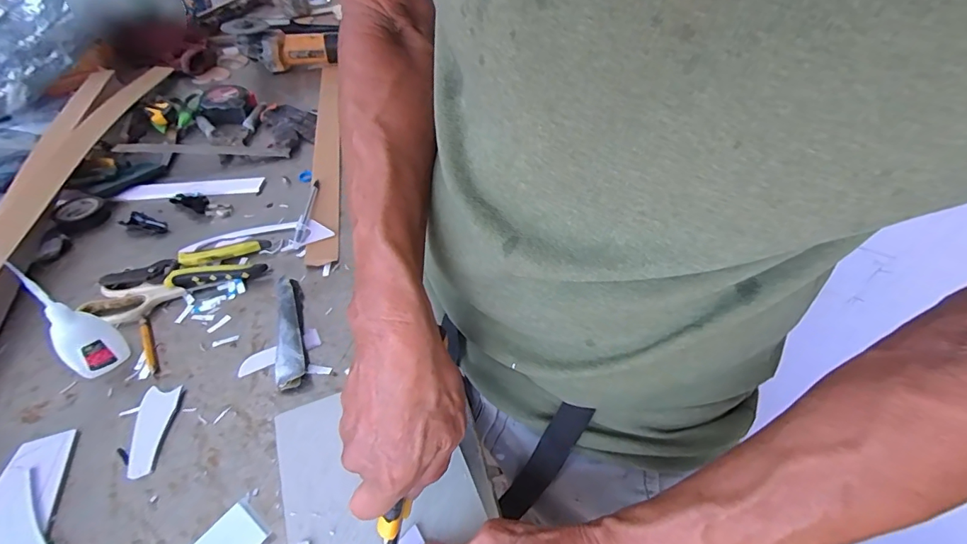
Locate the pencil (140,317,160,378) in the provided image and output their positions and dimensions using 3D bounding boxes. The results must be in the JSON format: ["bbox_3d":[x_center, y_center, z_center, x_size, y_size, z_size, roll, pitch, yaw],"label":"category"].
[{"bbox_3d":[-0.334,0.071,0.462,0.009,0.009,0.087,-27,50,-25],"label":"pencil"}]

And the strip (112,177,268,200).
[{"bbox_3d":[-0.417,-0.118,0.661,0.188,0.006,0.041,-5,44,-5],"label":"strip"}]

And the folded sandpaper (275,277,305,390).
[{"bbox_3d":[-0.195,0.058,0.464,0.025,0.018,0.134,-13,46,-13],"label":"folded sandpaper"}]

